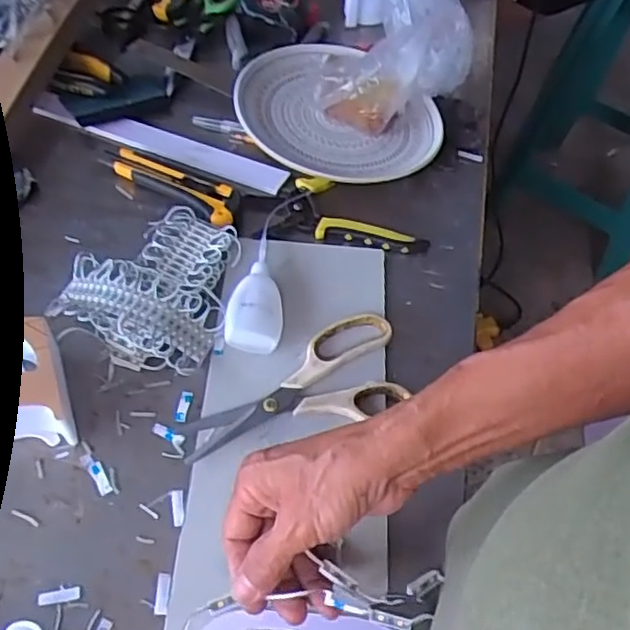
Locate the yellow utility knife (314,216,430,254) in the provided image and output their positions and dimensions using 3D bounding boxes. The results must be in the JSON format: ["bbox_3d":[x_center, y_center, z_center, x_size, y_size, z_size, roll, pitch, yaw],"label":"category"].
[{"bbox_3d":[0.052,-0.073,0.616,0.102,0.009,0.024,13,55,5],"label":"yellow utility knife"}]

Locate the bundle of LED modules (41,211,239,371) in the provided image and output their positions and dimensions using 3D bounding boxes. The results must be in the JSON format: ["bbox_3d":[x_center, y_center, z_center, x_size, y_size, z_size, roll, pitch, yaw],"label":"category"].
[{"bbox_3d":[-0.130,-0.033,0.558,0.129,0.031,0.152,16,55,8],"label":"bundle of LED modules"}]

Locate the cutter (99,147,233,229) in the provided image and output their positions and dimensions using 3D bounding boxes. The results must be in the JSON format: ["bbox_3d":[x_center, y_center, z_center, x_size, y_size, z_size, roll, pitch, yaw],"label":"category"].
[{"bbox_3d":[-0.131,-0.125,0.635,0.146,0.019,0.045,31,58,17],"label":"cutter"}]

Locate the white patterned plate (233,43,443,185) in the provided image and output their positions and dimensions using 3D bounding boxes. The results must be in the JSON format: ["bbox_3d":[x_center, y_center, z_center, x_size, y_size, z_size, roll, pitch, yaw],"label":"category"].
[{"bbox_3d":[0.017,-0.200,0.685,0.182,0.041,0.198,2,54,-3],"label":"white patterned plate"}]

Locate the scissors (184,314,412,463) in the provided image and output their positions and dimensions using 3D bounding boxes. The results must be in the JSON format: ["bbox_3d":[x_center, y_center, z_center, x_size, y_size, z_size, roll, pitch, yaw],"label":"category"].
[{"bbox_3d":[-0.017,0.050,0.522,0.171,0.012,0.086,-11,56,-12],"label":"scissors"}]

